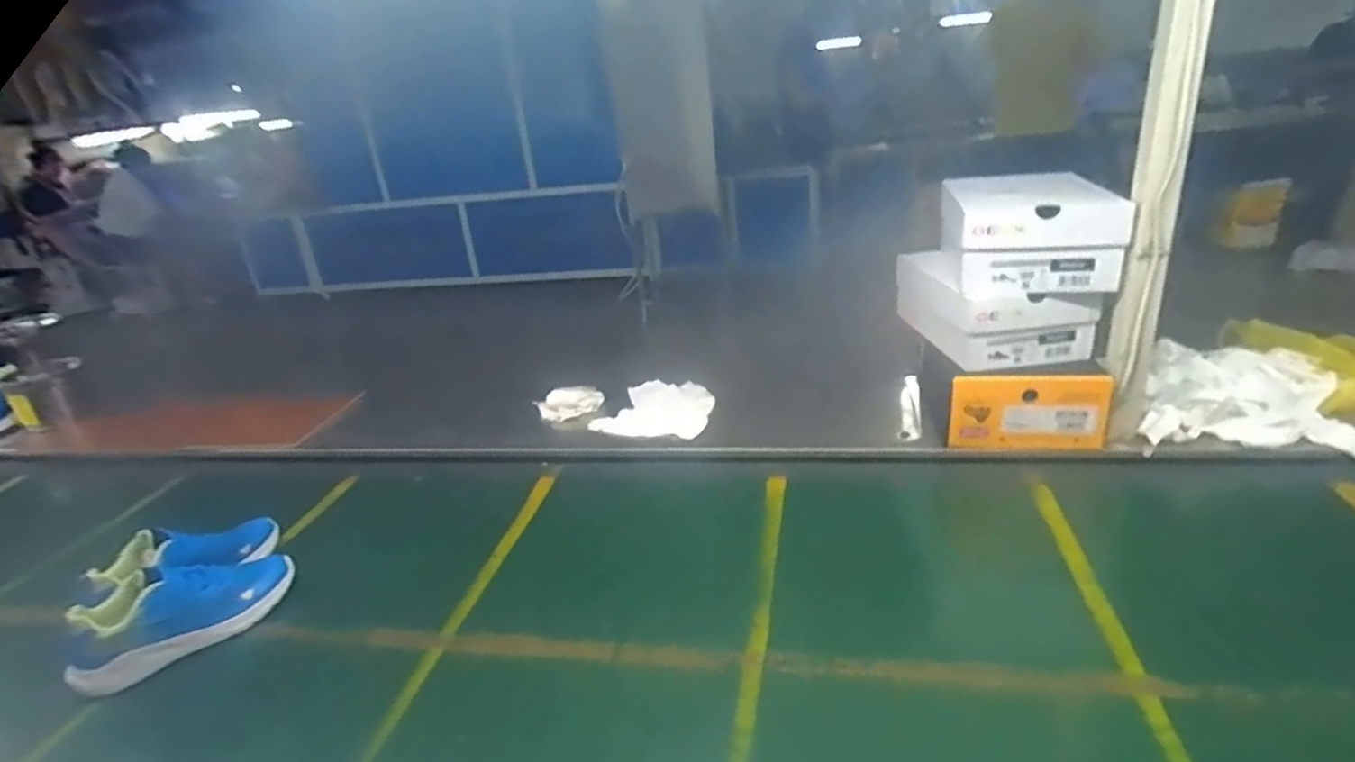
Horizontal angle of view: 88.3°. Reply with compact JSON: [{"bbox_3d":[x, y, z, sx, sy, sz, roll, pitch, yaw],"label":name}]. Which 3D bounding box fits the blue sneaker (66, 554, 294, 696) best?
[{"bbox_3d":[-0.580,0.264,0.819,0.228,0.087,0.075,-22,28,-32],"label":"blue sneaker"}]

